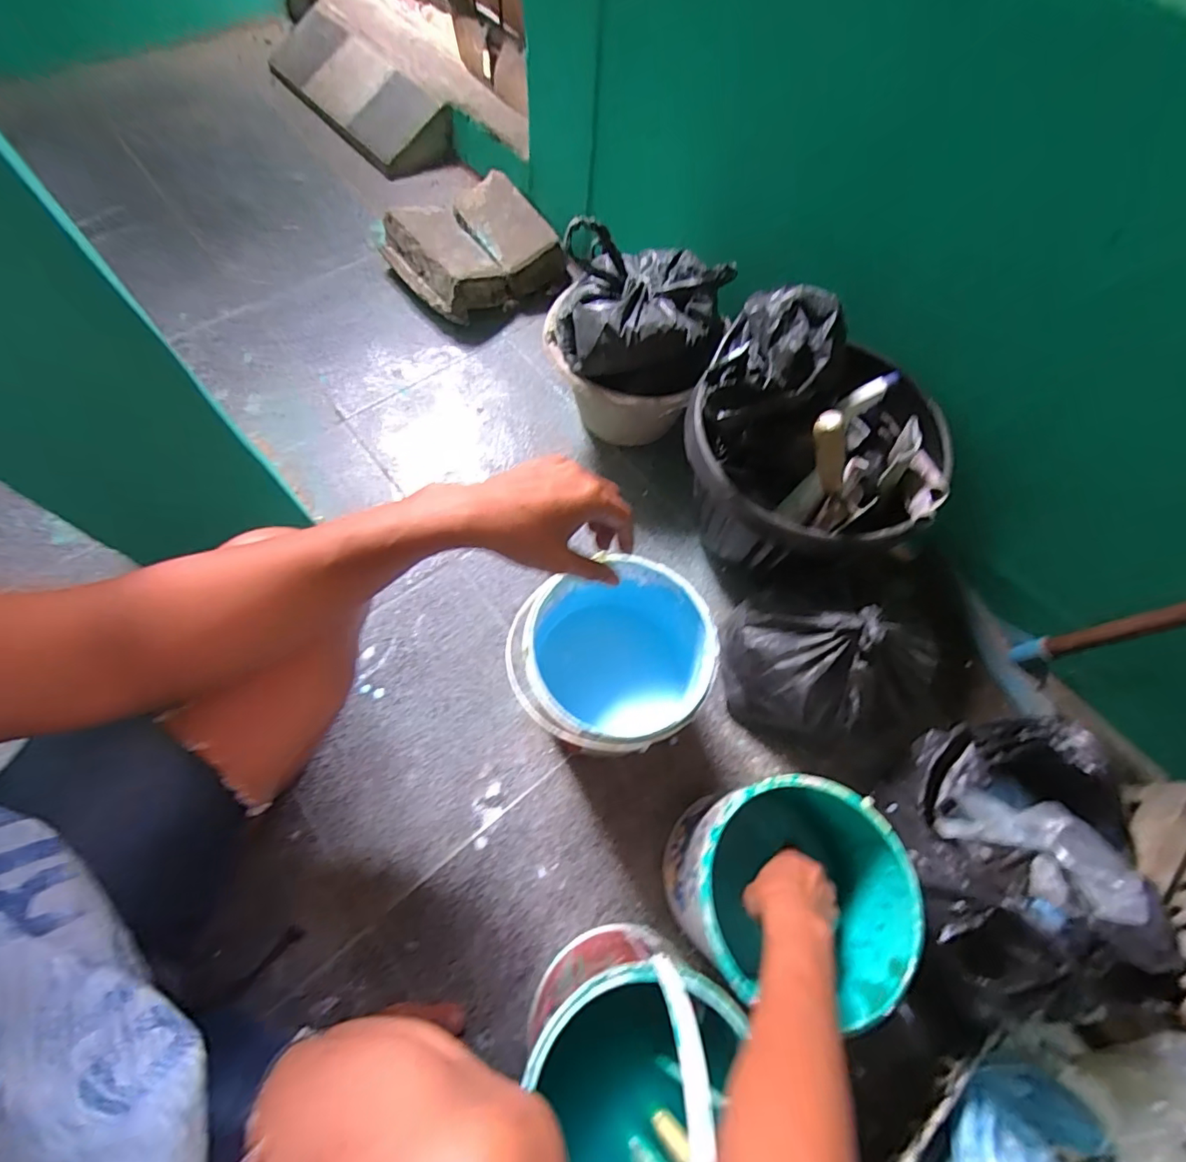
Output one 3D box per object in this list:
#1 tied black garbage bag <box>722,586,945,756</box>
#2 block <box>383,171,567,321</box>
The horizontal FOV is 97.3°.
[{"bbox_3d":[0.265,0.100,0.592,0.219,0.157,0.157,26,67,7],"label":"tied black garbage bag"},{"bbox_3d":[-0.212,-0.568,0.907,0.253,0.090,0.221,-26,71,-15],"label":"block"}]

